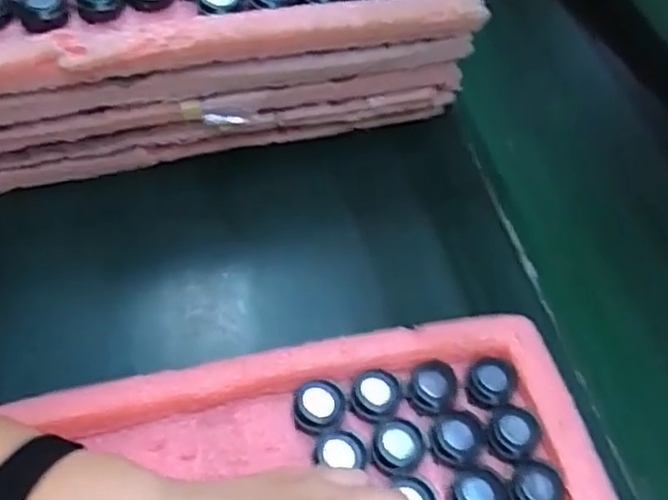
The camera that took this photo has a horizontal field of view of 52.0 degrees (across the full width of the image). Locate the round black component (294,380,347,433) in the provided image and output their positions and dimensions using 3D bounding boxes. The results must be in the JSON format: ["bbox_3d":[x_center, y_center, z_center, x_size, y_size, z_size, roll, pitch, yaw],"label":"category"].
[{"bbox_3d":[-0.007,0.083,0.365,0.026,0.010,0.029,15,56,9],"label":"round black component"}]

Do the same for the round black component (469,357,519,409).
[{"bbox_3d":[0.089,0.073,0.383,0.025,0.007,0.028,33,61,19],"label":"round black component"}]

